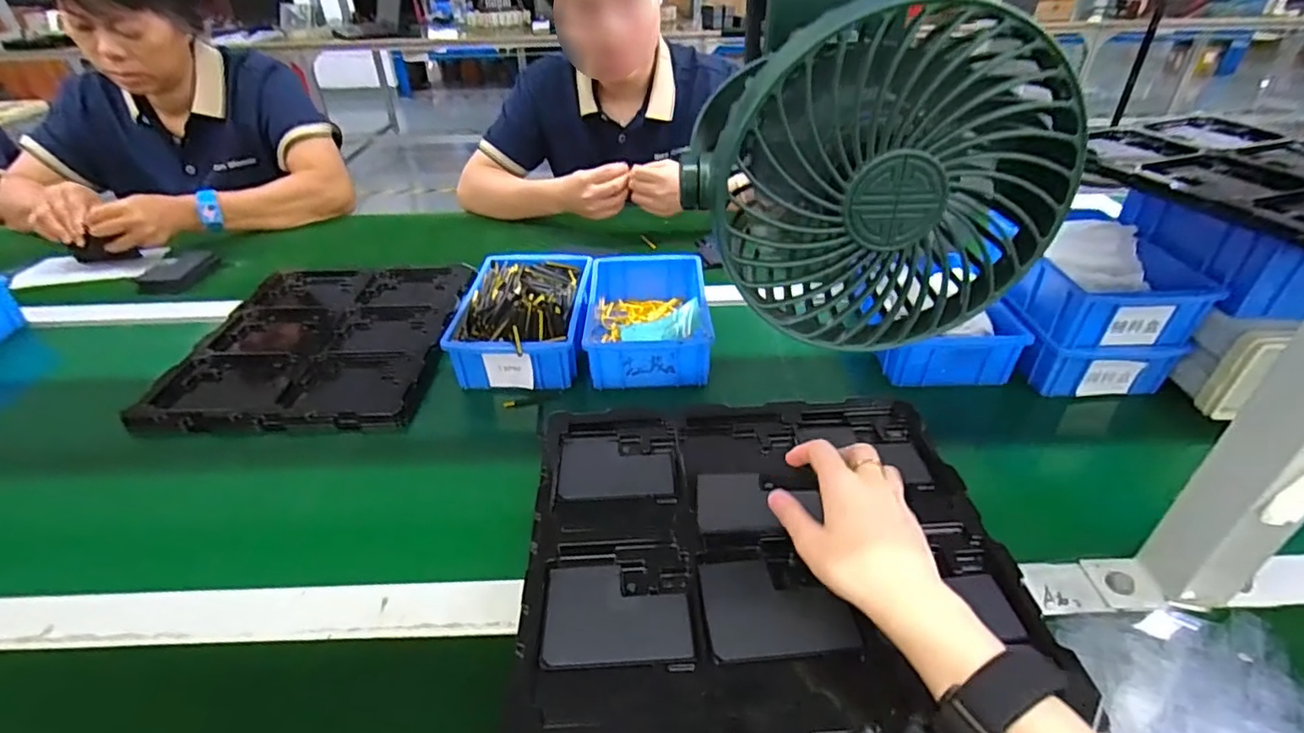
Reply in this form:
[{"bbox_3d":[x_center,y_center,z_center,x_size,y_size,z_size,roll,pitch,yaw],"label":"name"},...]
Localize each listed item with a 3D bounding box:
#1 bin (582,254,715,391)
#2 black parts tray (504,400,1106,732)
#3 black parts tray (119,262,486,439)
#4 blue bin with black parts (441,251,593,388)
[{"bbox_3d":[-0.006,-0.053,0.699,0.134,0.060,0.197,0,35,1],"label":"bin"},{"bbox_3d":[0.074,0.139,0.435,0.319,0.055,0.291,-4,35,-4],"label":"black parts tray"},{"bbox_3d":[-0.369,-0.042,0.726,0.303,0.026,0.334,-2,36,0],"label":"black parts tray"},{"bbox_3d":[-0.143,-0.060,0.707,0.137,0.073,0.212,0,35,1],"label":"blue bin with black parts"}]

